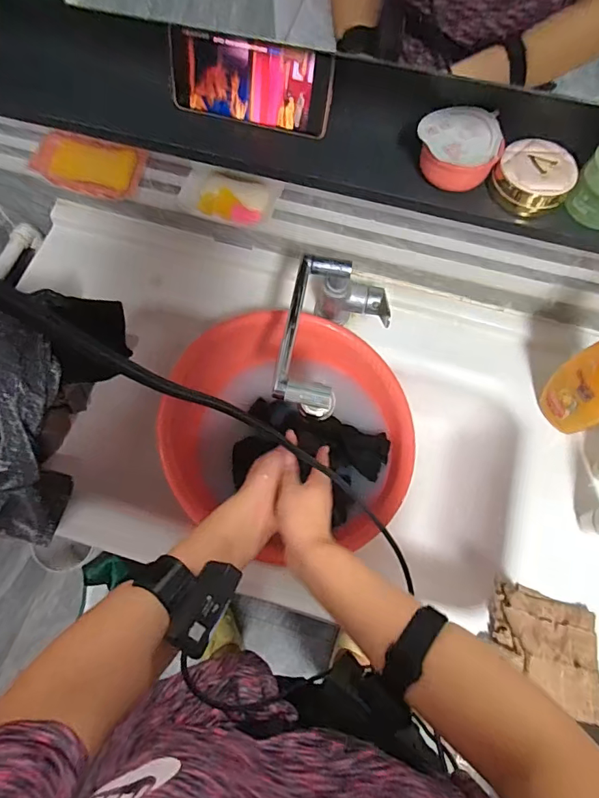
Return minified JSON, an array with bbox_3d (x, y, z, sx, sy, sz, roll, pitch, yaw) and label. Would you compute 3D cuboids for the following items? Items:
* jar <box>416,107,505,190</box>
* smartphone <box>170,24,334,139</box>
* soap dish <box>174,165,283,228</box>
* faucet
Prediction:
[{"bbox_3d":[0.151,-0.240,0.445,0.074,0.046,0.062,3,68,0],"label":"jar"},{"bbox_3d":[-0.050,-0.317,0.464,0.165,0.071,0.010,16,48,6],"label":"smartphone"},{"bbox_3d":[-0.094,-0.266,0.602,0.127,0.017,0.079,16,68,6],"label":"soap dish"},{"bbox_3d":[0.037,-0.073,0.620,0.109,0.151,0.218,18,69,6],"label":"faucet"}]

